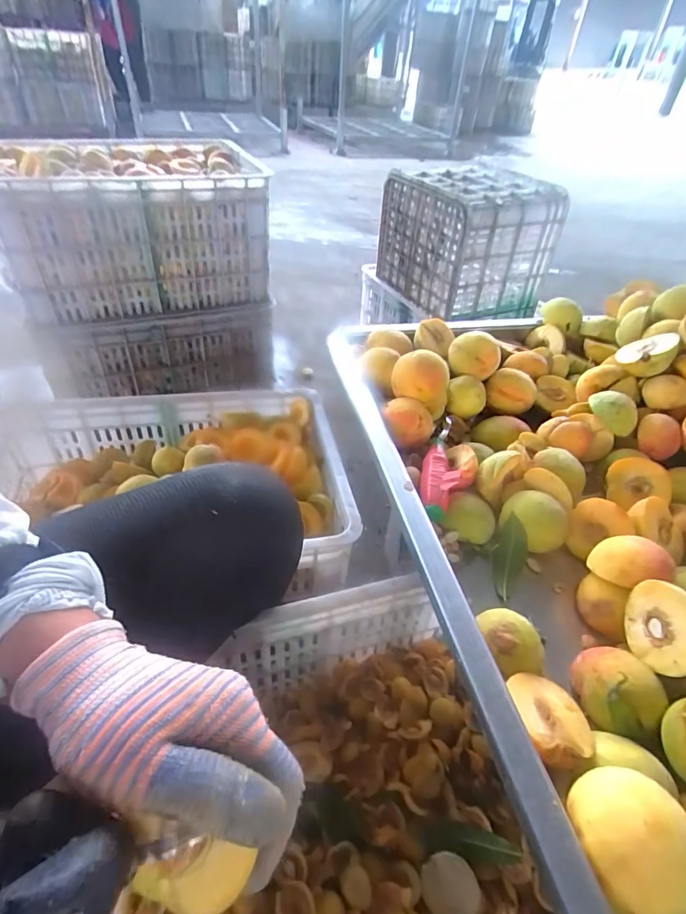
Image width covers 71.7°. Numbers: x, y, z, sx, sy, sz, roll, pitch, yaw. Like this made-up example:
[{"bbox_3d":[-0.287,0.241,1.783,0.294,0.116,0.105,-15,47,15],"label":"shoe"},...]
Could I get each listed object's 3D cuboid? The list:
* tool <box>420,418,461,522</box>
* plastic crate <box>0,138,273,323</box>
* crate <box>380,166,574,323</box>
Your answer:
[{"bbox_3d":[0.097,0.014,0.477,0.034,0.031,0.131,13,42,9],"label":"tool"},{"bbox_3d":[-0.436,-0.502,1.038,0.500,0.260,0.354,-10,43,-16],"label":"plastic crate"},{"bbox_3d":[0.305,-0.534,1.163,0.288,0.246,0.292,-18,46,-24],"label":"crate"}]

